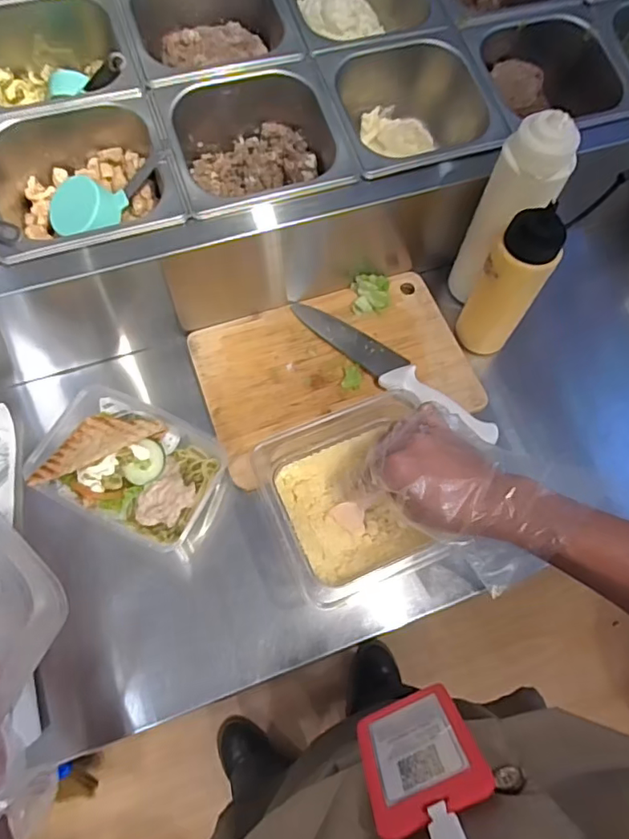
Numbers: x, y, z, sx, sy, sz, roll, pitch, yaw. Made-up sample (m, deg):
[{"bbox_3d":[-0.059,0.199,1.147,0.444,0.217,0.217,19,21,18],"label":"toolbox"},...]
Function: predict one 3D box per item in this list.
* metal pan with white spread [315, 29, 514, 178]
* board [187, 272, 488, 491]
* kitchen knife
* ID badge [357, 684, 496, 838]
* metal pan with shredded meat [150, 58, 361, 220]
[{"bbox_3d":[0.102,-0.335,0.605,0.183,0.103,0.171,-9,67,-7],"label":"metal pan with white spread"},{"bbox_3d":[0.024,-0.061,0.610,0.295,0.014,0.194,-18,69,-11],"label":"board"},{"bbox_3d":[0.084,-0.060,0.602,0.272,0.029,0.044,42,71,14],"label":"kitchen knife"},{"bbox_3d":[0.063,0.206,0.337,0.069,0.115,0.005,-24,91,-1],"label":"ID badge"},{"bbox_3d":[-0.065,-0.283,0.573,0.174,0.086,0.162,-18,69,-11],"label":"metal pan with shredded meat"}]

